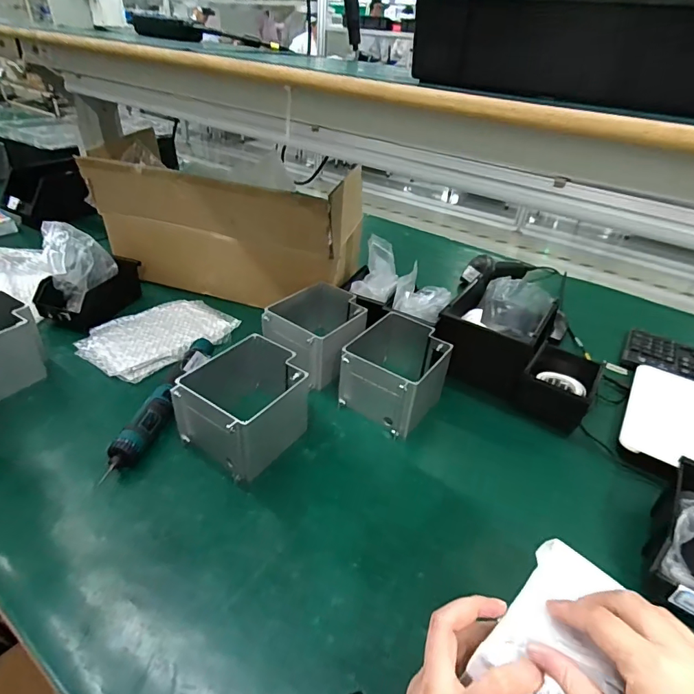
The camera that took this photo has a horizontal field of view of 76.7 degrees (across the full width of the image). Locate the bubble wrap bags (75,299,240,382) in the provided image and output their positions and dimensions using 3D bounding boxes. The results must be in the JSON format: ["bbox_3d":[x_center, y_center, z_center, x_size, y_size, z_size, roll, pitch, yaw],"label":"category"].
[{"bbox_3d":[-0.341,-0.024,0.803,0.246,0.017,0.174,-26,46,-36],"label":"bubble wrap bags"}]

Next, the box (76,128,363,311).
[{"bbox_3d":[-0.245,-0.255,0.906,0.513,0.240,0.196,12,36,10],"label":"box"}]

